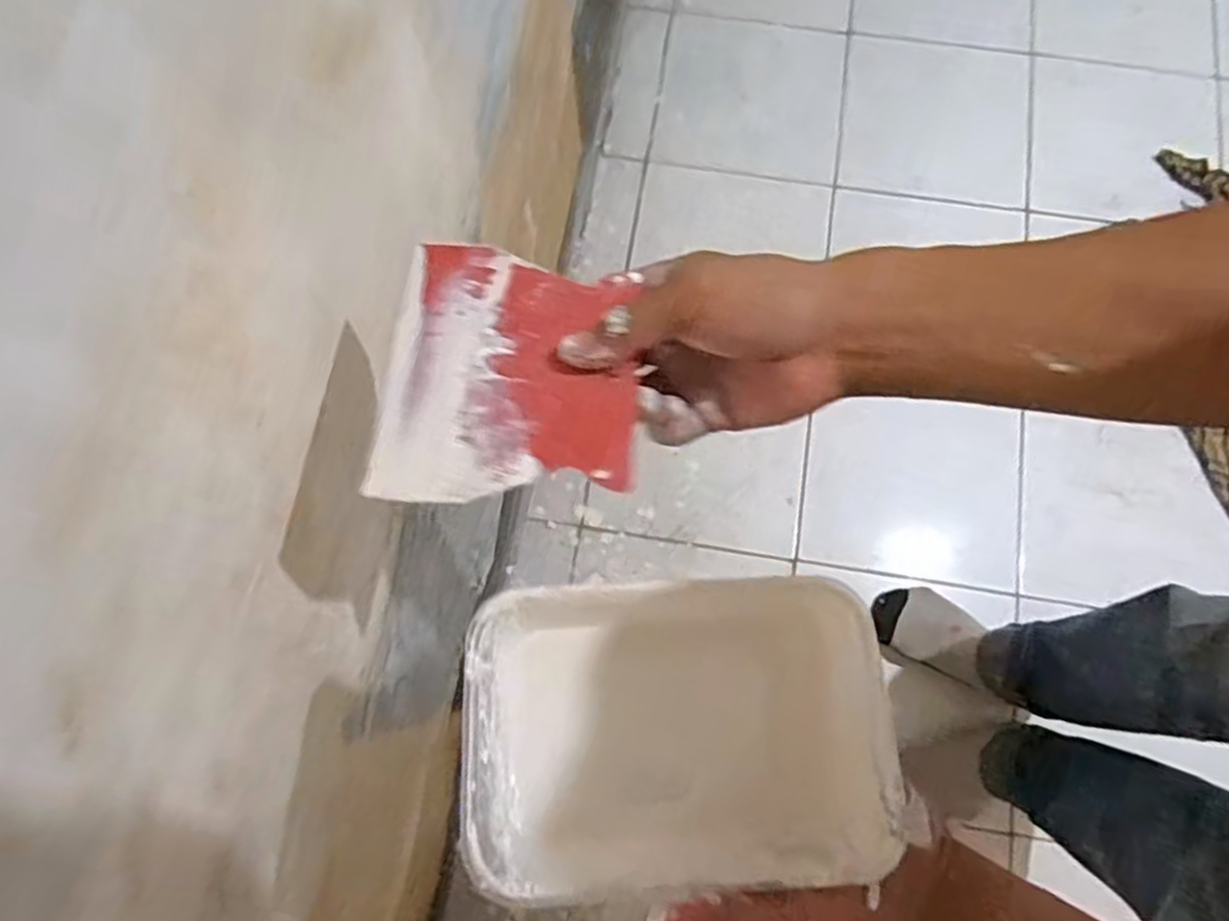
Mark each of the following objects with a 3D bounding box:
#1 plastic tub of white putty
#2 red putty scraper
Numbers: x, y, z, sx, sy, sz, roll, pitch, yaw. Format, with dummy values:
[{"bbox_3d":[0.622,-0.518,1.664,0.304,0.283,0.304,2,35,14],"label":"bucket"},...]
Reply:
[{"bbox_3d":[0.026,0.111,0.307,0.170,0.049,0.119,-3,80,1],"label":"plastic tub of white putty"},{"bbox_3d":[-0.045,-0.041,0.324,0.107,0.008,0.121,2,68,-1],"label":"red putty scraper"}]

